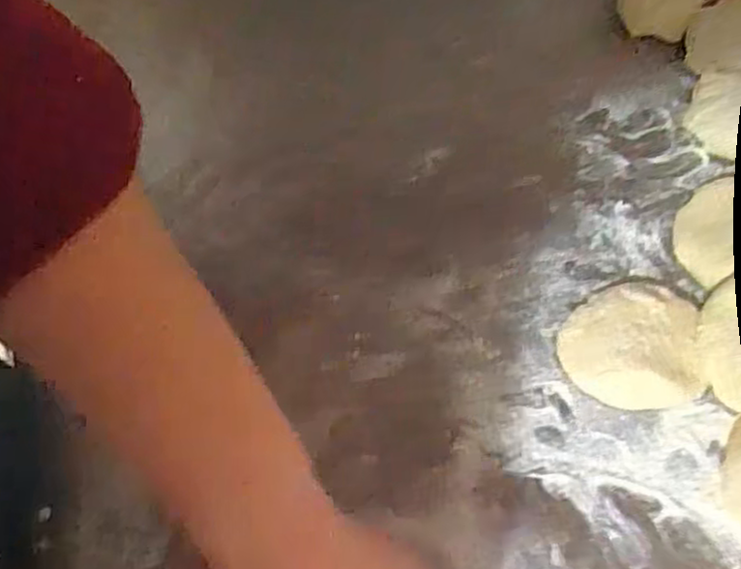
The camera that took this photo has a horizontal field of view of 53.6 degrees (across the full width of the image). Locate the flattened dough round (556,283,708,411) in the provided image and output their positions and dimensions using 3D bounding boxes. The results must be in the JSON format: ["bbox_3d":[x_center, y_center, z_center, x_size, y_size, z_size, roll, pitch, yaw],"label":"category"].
[{"bbox_3d":[0.133,0.032,0.377,0.068,0.016,0.063,-1,70,1],"label":"flattened dough round"}]

